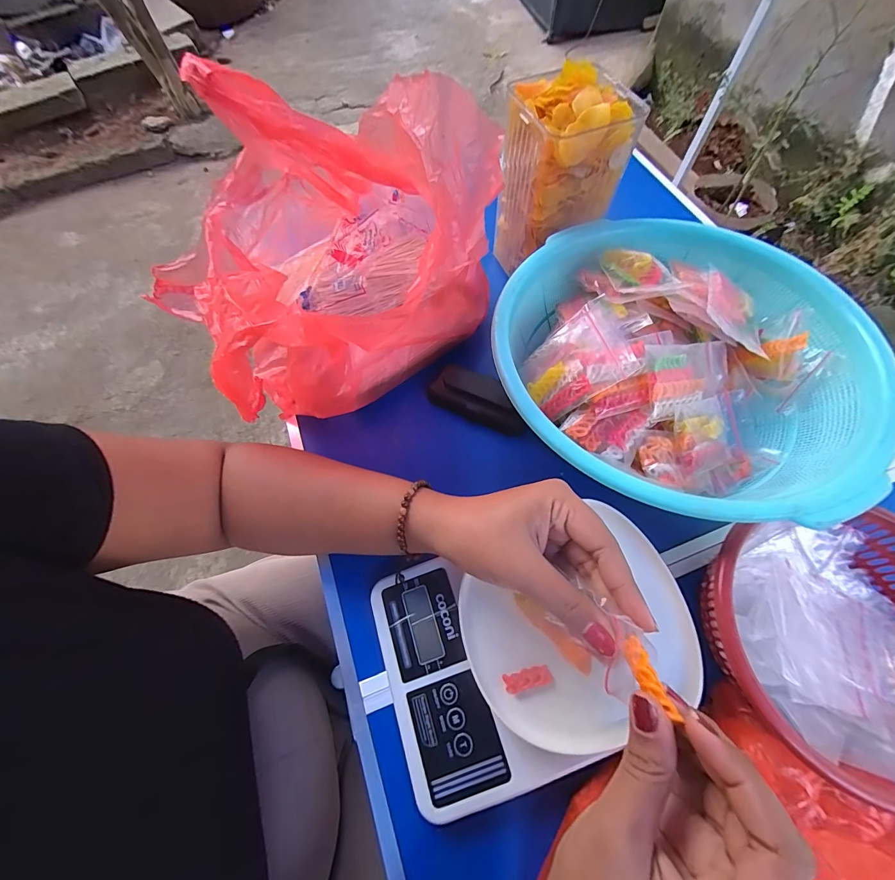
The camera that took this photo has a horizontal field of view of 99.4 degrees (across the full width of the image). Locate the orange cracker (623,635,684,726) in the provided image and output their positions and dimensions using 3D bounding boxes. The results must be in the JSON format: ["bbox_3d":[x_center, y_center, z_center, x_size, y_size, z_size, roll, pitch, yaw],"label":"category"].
[{"bbox_3d":[0.099,0.117,0.186,0.009,0.007,0.036,-17,51,-9],"label":"orange cracker"}]

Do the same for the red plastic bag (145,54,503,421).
[{"bbox_3d":[-0.106,-0.162,0.320,0.275,0.233,0.246,7,65,3],"label":"red plastic bag"}]

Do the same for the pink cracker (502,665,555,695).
[{"bbox_3d":[0.055,0.164,0.259,0.032,0.006,0.013,-12,65,-6],"label":"pink cracker"}]

